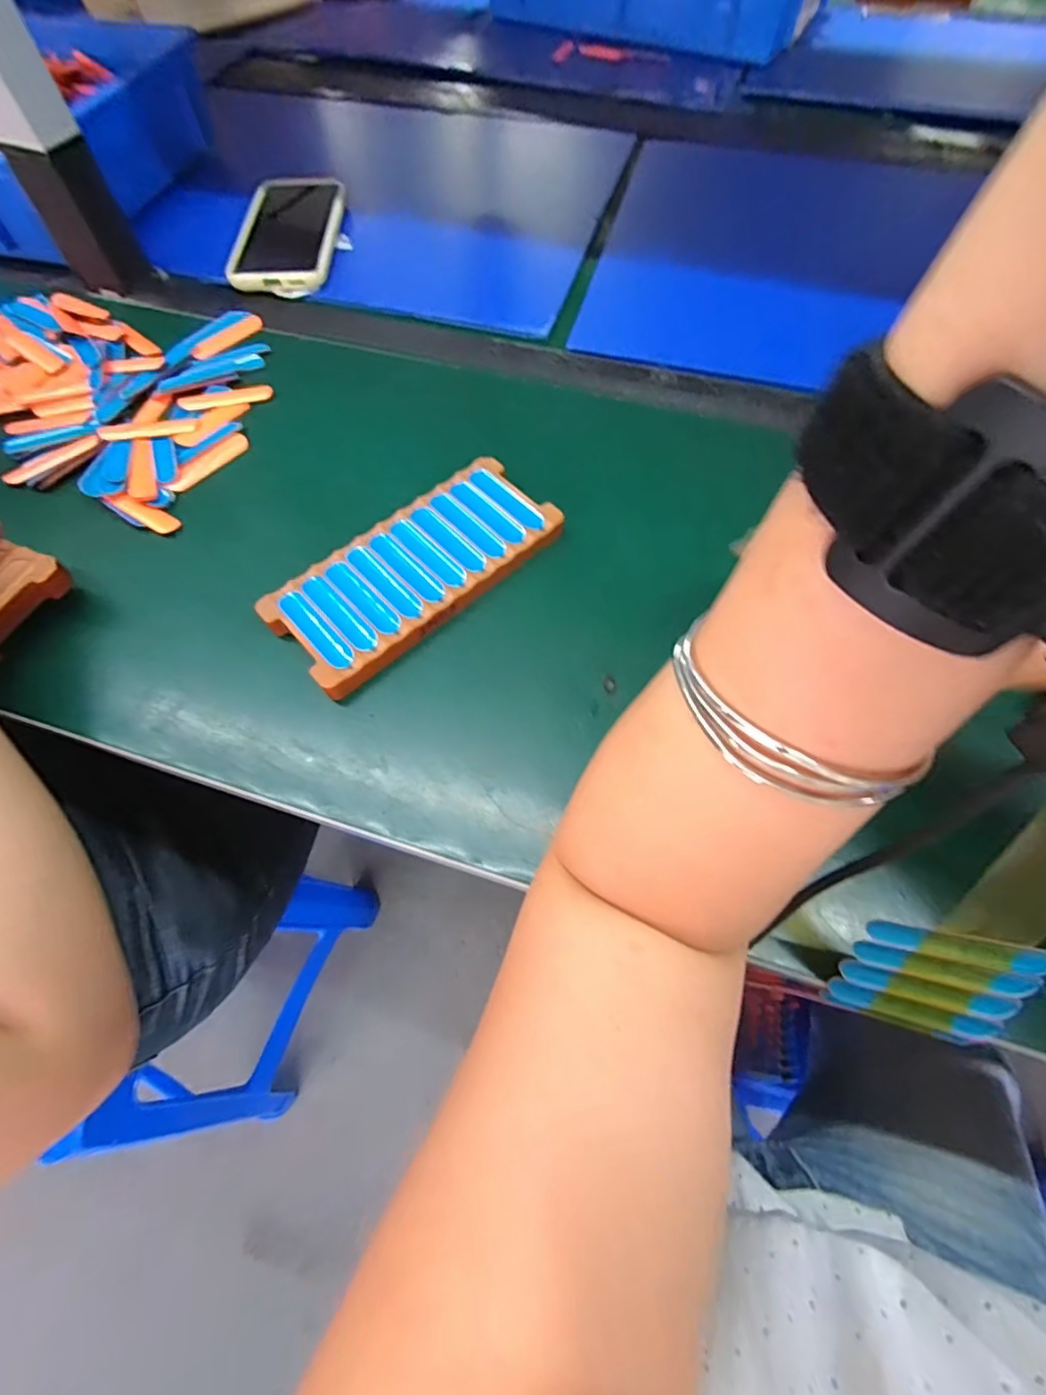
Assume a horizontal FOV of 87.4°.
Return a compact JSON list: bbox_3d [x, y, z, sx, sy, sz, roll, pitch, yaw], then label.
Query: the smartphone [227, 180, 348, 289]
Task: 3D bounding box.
[{"bbox_3d":[-0.208,-0.423,0.492,0.080,0.016,0.170,-2,63,-1],"label":"smartphone"}]

